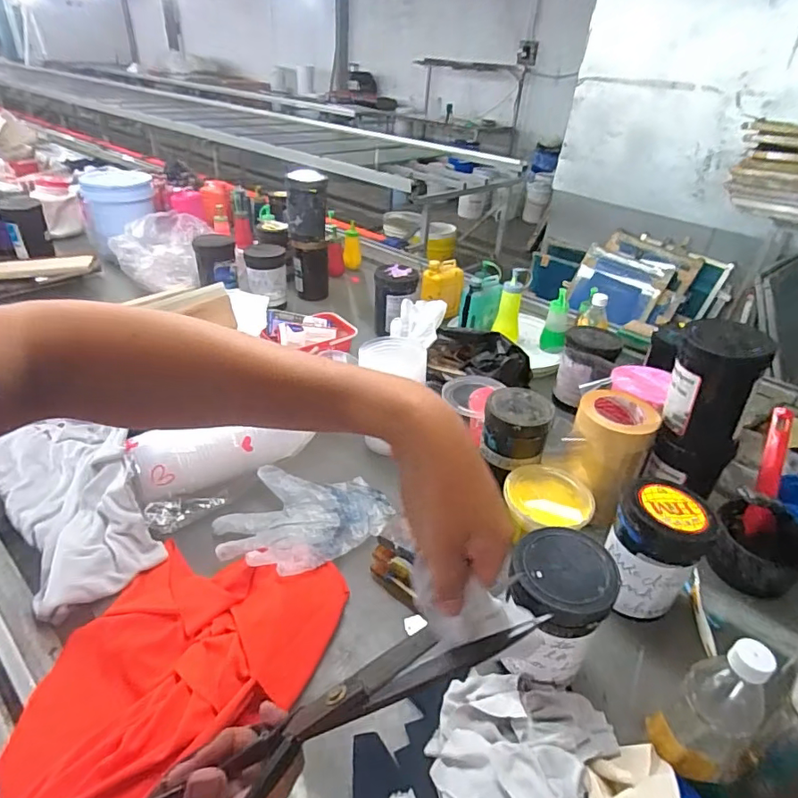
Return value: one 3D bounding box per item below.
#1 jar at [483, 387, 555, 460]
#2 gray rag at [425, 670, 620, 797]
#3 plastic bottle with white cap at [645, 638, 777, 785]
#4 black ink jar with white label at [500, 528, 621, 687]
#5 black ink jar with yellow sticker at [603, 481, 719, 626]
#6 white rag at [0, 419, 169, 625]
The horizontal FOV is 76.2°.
[{"bbox_3d":[0.191,0.042,0.833,0.101,0.090,0.099,3,34,-2],"label":"jar"},{"bbox_3d":[0.117,0.373,0.504,0.185,0.066,0.198,13,35,13],"label":"gray rag"},{"bbox_3d":[0.294,0.287,0.470,0.057,0.166,0.078,-16,39,-27],"label":"plastic bottle with white cap"},{"bbox_3d":[0.175,0.230,0.578,0.104,0.144,0.106,3,34,-2],"label":"black ink jar with white label"},{"bbox_3d":[0.334,0.196,0.673,0.111,0.164,0.118,30,42,33],"label":"black ink jar with yellow sticker"},{"bbox_3d":[-0.500,0.133,0.771,0.170,0.089,0.393,-24,43,-36],"label":"white rag"}]

